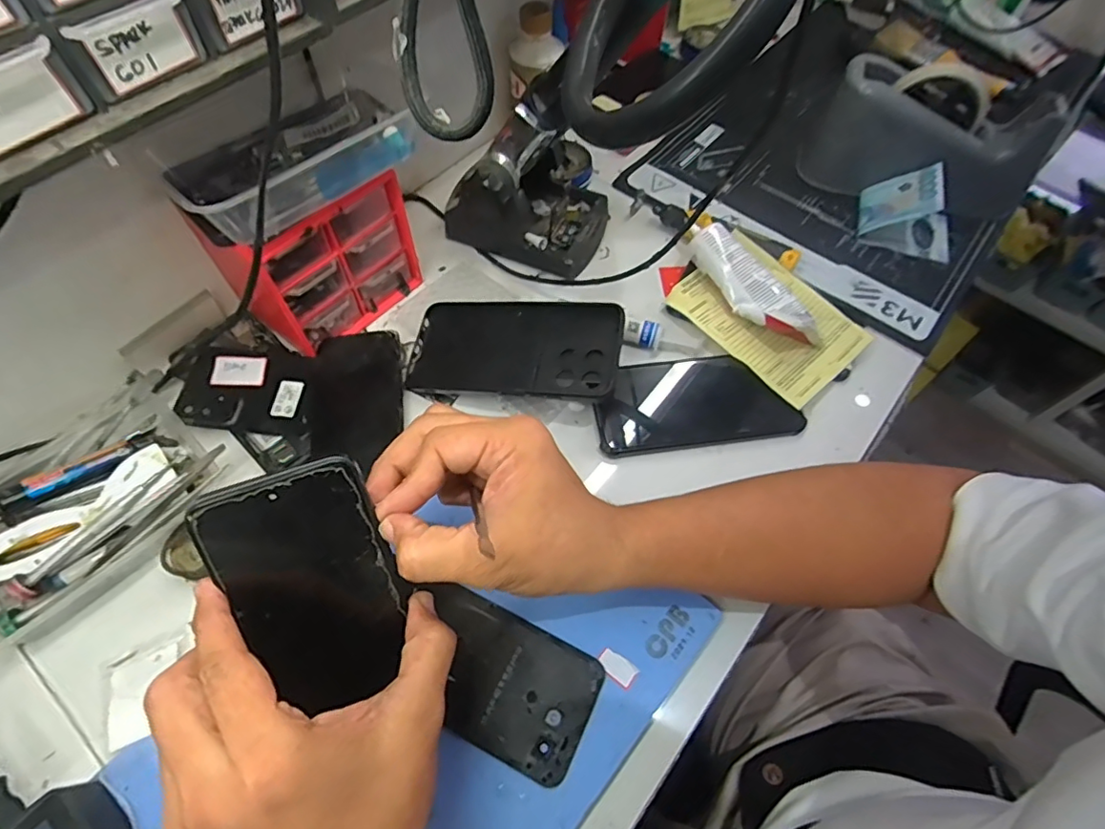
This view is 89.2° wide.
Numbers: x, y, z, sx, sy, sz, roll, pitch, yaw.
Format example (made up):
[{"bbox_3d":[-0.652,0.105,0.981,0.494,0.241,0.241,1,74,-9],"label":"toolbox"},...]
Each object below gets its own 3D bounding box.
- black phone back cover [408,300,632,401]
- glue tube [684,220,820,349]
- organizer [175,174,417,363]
[{"bbox_3d":[-0.031,-0.055,0.442,0.168,0.010,0.083,2,67,15],"label":"black phone back cover"},{"bbox_3d":[0.173,-0.112,0.483,0.044,0.030,0.133,-29,66,-17],"label":"glue tube"},{"bbox_3d":[-0.188,-0.135,0.446,0.134,0.111,0.088,-39,69,-20],"label":"organizer"}]

